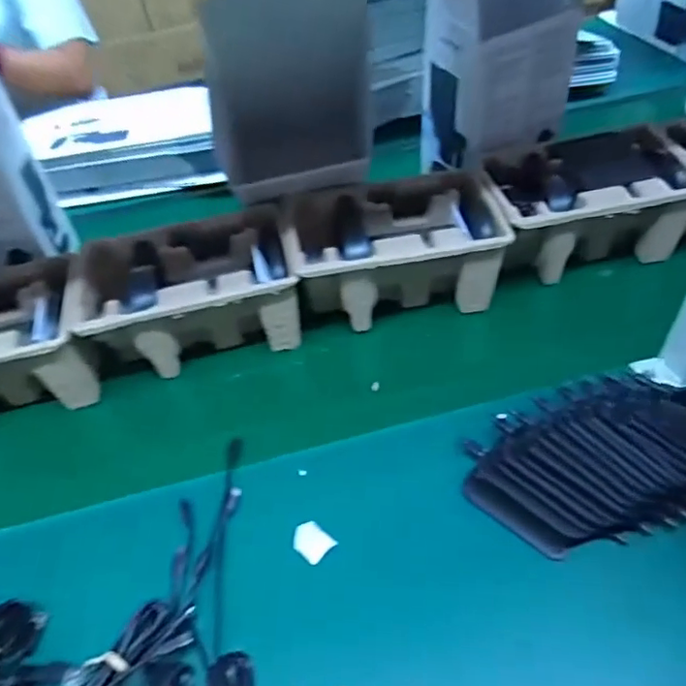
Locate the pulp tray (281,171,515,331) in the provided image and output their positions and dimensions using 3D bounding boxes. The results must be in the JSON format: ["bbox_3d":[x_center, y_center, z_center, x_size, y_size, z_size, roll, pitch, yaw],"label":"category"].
[{"bbox_3d":[0.056,-0.106,0.652,0.219,0.106,0.145,-9,46,-3],"label":"pulp tray"}]

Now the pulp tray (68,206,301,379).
[{"bbox_3d":[-0.164,-0.051,0.632,0.227,0.106,0.144,-14,47,-8],"label":"pulp tray"}]

